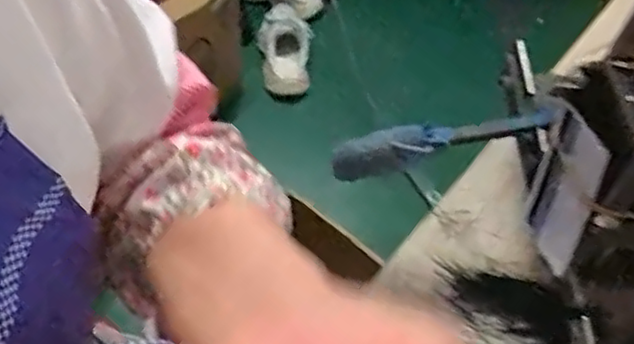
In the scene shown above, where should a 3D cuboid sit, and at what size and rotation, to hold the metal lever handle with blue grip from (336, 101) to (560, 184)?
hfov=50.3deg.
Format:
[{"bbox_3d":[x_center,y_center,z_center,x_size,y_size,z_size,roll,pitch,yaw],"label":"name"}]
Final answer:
[{"bbox_3d":[0.085,-0.019,0.443,0.148,0.032,0.025,-9,57,-11],"label":"metal lever handle with blue grip"}]

